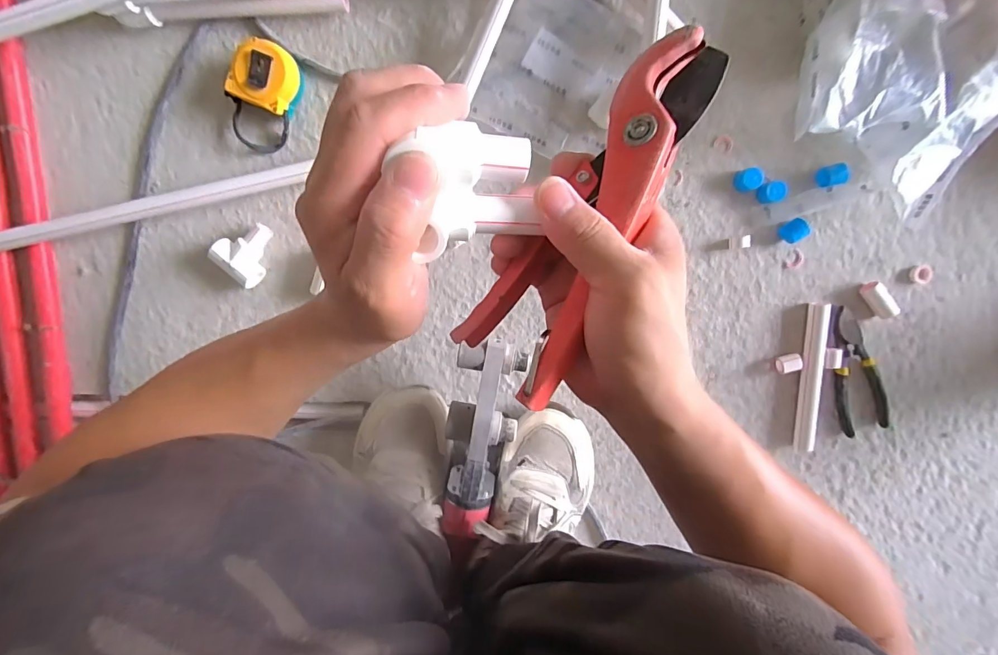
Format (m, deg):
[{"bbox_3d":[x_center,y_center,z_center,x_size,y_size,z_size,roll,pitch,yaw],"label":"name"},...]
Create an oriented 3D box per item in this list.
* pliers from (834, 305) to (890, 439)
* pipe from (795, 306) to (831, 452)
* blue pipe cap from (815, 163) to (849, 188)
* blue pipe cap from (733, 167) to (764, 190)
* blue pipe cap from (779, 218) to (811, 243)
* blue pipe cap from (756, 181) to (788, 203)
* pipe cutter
[{"bbox_3d":[0.418,0.054,0.522,0.057,0.013,0.160,-22,98,4],"label":"pliers"},{"bbox_3d":[0.369,0.060,0.526,0.020,0.024,0.177,0,99,1],"label":"pipe"},{"bbox_3d":[0.366,-0.167,0.489,0.028,0.020,0.022,-11,99,2],"label":"blue pipe cap"},{"bbox_3d":[0.274,-0.162,0.488,0.025,0.022,0.023,0,99,1],"label":"blue pipe cap"},{"bbox_3d":[0.330,-0.108,0.497,0.025,0.020,0.022,-28,98,5],"label":"blue pipe cap"},{"bbox_3d":[0.302,-0.149,0.493,0.021,0.024,0.023,0,99,1],"label":"blue pipe cap"},{"bbox_3d":[0.053,-0.060,0.242,0.073,0.022,0.202,36,98,37],"label":"pipe cutter"}]

